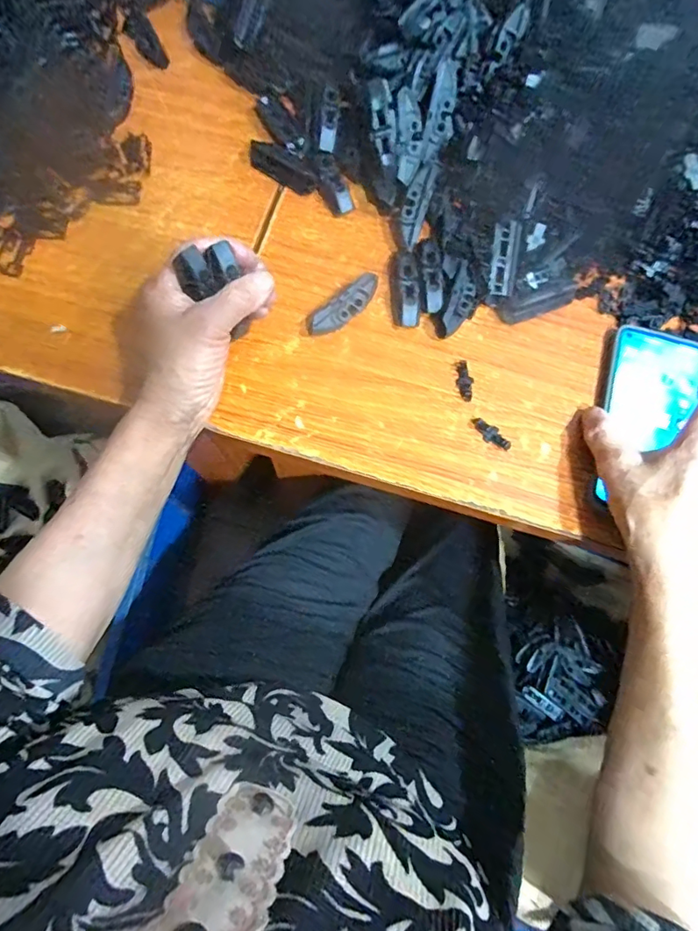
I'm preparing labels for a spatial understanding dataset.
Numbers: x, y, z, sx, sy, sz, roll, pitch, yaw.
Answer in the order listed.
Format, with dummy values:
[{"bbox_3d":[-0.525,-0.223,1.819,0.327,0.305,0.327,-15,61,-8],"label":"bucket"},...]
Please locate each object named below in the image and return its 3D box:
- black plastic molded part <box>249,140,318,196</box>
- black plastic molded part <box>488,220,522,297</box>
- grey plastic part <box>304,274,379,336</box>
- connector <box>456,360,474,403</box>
[{"bbox_3d":[-0.059,-0.270,0.456,0.067,0.011,0.025,35,77,7],"label":"black plastic molded part"},{"bbox_3d":[0.132,-0.174,0.423,0.023,0.007,0.058,6,100,0],"label":"black plastic molded part"},{"bbox_3d":[-0.003,-0.130,0.413,0.070,0.021,0.020,-41,80,-11],"label":"grey plastic part"},{"bbox_3d":[0.094,-0.070,0.410,0.013,0.005,0.035,5,75,-1],"label":"connector"}]

